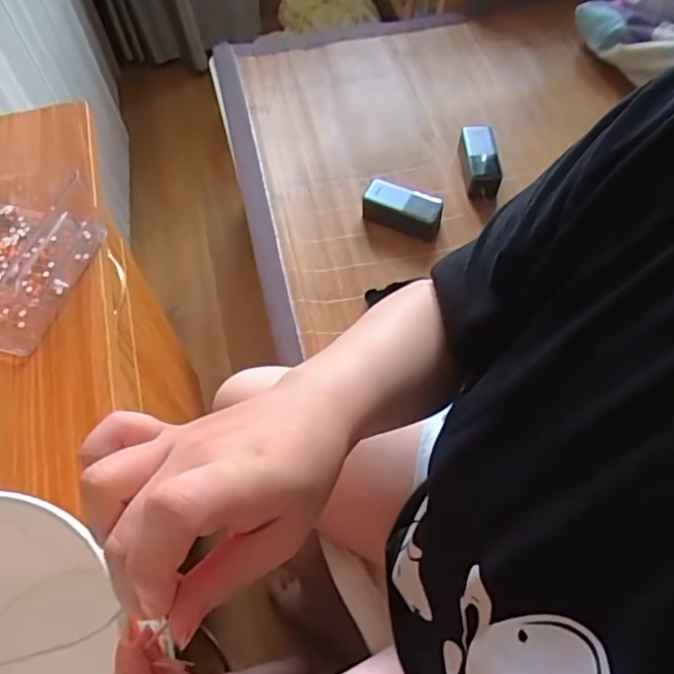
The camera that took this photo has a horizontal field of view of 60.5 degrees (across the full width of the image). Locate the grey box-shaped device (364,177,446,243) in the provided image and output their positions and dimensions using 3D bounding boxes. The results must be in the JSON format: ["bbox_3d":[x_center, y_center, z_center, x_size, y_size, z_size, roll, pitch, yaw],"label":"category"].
[{"bbox_3d":[0.116,-0.227,1.019,0.140,0.050,0.063,18,62,13],"label":"grey box-shaped device"}]

